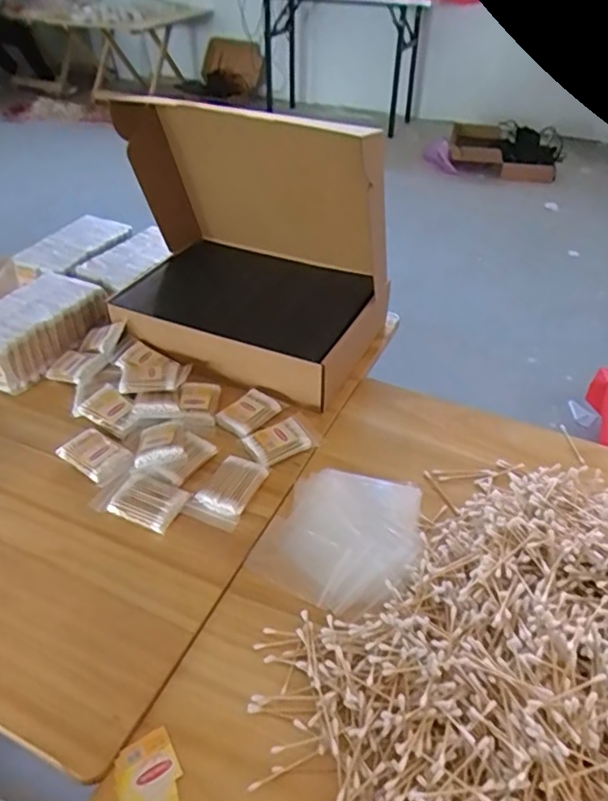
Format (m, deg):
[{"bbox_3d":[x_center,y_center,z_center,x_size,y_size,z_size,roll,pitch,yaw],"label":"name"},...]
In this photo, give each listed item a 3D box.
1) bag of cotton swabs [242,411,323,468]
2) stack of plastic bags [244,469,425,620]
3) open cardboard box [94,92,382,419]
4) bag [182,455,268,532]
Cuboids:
[{"bbox_3d":[-0.028,0.053,0.743,0.094,0.026,0.058,-23,48,-23],"label":"bag of cotton swabs"},{"bbox_3d":[0.045,0.144,0.632,0.159,0.026,0.169,21,47,21],"label":"stack of plastic bags"},{"bbox_3d":[-0.084,-0.255,0.839,0.394,0.307,0.303,19,46,19],"label":"open cardboard box"},{"bbox_3d":[-0.090,0.104,0.677,0.062,0.019,0.092,16,45,17],"label":"bag"}]

